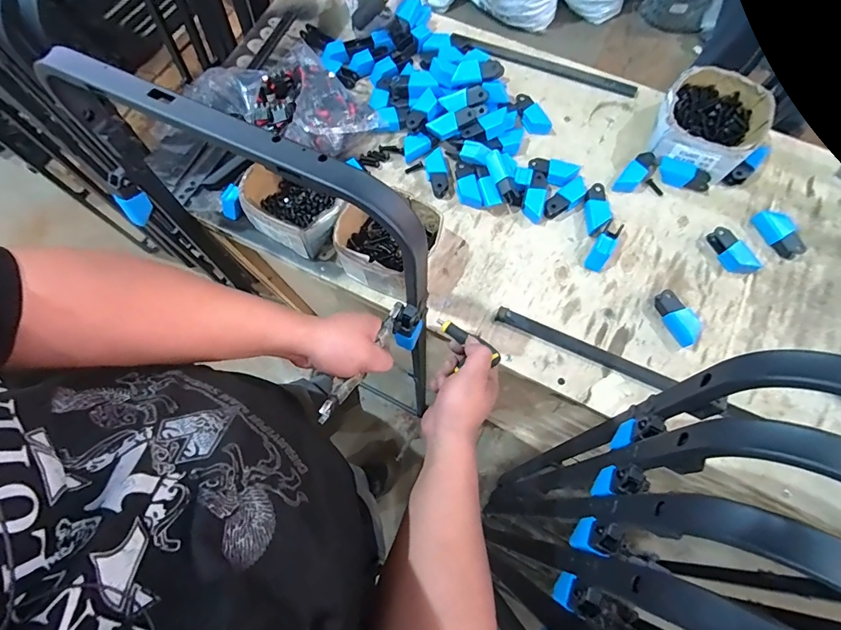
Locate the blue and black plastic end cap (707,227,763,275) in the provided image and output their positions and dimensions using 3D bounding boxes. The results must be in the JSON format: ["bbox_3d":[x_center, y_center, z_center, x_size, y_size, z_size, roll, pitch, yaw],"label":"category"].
[{"bbox_3d":[0.502,-0.101,0.670,0.034,0.025,0.087,-32,74,-8],"label":"blue and black plastic end cap"}]

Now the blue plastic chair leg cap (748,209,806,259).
[{"bbox_3d":[0.588,-0.135,0.678,0.043,0.026,0.087,-19,72,-4],"label":"blue plastic chair leg cap"}]

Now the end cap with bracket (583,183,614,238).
[{"bbox_3d":[0.296,-0.177,0.702,0.037,0.028,0.081,-8,72,0],"label":"end cap with bracket"}]

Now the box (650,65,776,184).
[{"bbox_3d":[0.497,-0.331,0.722,0.163,0.080,0.175,31,76,11],"label":"box"}]

